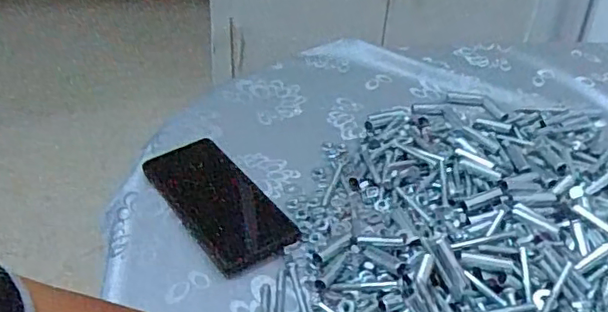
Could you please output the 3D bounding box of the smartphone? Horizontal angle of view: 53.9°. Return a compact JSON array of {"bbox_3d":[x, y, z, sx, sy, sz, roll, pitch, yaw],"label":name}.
[{"bbox_3d":[-0.078,0.040,0.544,0.074,0.013,0.157,-25,47,-29],"label":"smartphone"}]

